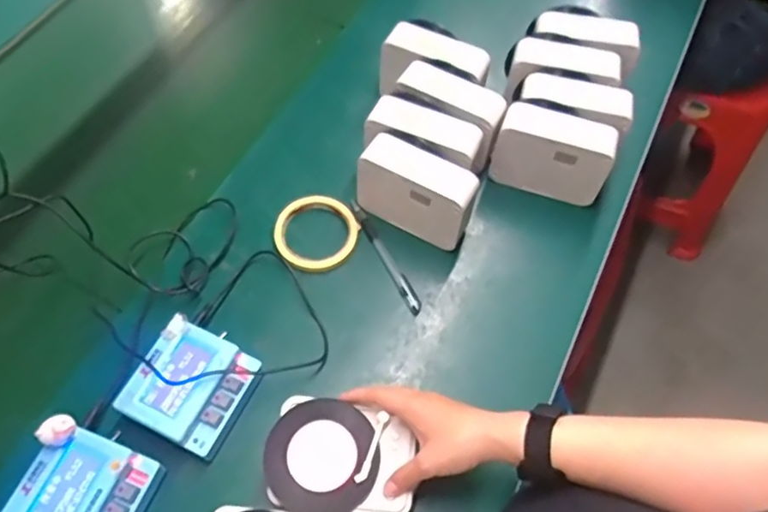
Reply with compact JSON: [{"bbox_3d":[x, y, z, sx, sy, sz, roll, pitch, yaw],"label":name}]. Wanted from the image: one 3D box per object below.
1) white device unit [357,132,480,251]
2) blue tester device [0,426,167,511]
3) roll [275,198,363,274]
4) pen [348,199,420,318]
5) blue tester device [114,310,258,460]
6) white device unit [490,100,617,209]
[{"bbox_3d":[0.038,-0.069,0.679,0.129,0.100,0.052,26,64,14],"label":"white device unit"},{"bbox_3d":[-0.262,0.211,0.535,0.099,0.032,0.100,21,63,11],"label":"blue tester device"},{"bbox_3d":[-0.076,-0.027,0.698,0.094,0.018,0.092,0,61,0],"label":"roll"},{"bbox_3d":[0.000,-0.002,0.692,0.016,0.008,0.155,-25,65,-15],"label":"pen"},{"bbox_3d":[-0.184,0.128,0.594,0.098,0.050,0.102,24,63,13],"label":"blue tester device"},{"bbox_3d":[0.190,-0.113,0.708,0.125,0.113,0.047,13,62,7],"label":"white device unit"}]

